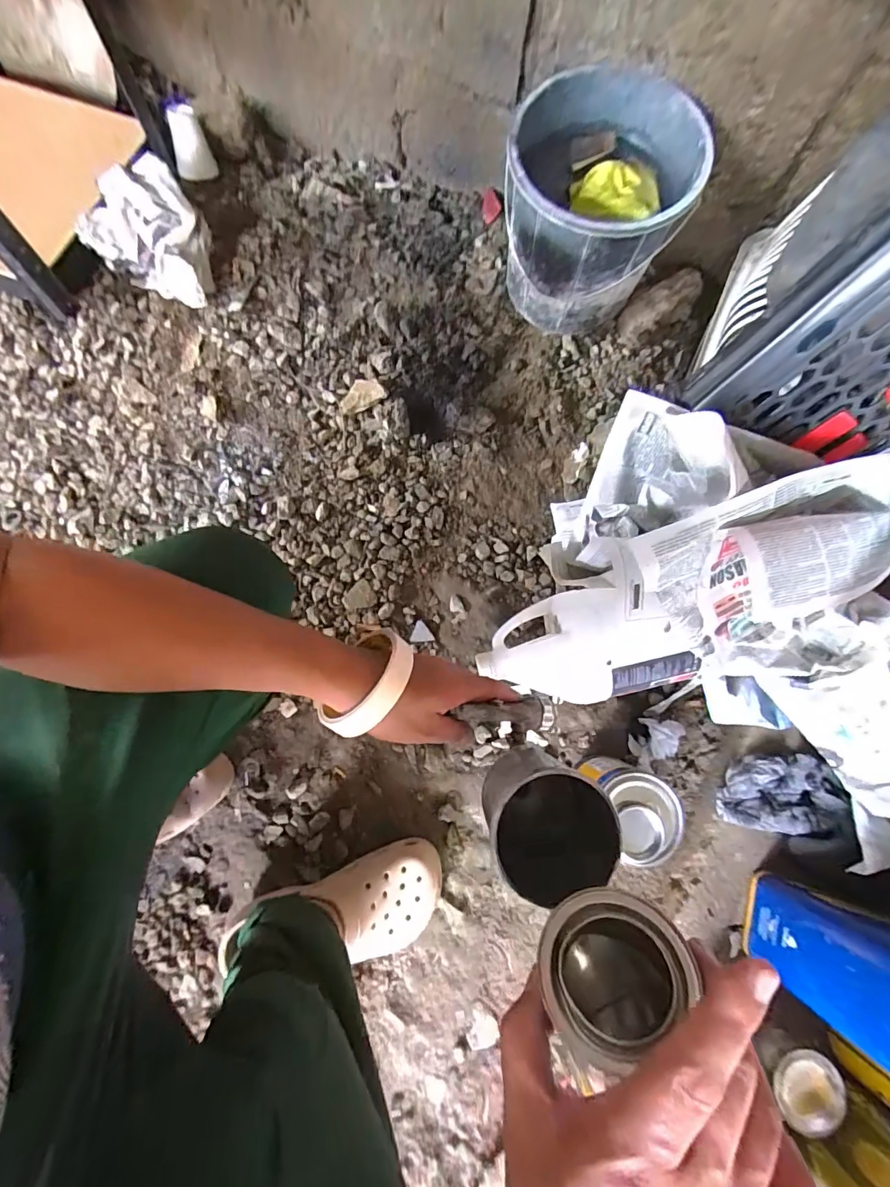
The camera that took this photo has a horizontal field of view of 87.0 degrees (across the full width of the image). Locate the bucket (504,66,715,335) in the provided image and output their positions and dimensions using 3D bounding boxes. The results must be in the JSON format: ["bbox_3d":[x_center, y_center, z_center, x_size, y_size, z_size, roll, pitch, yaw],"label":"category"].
[{"bbox_3d":[0.220,-0.571,0.713,0.242,0.215,0.252,0,77,-1],"label":"bucket"}]

